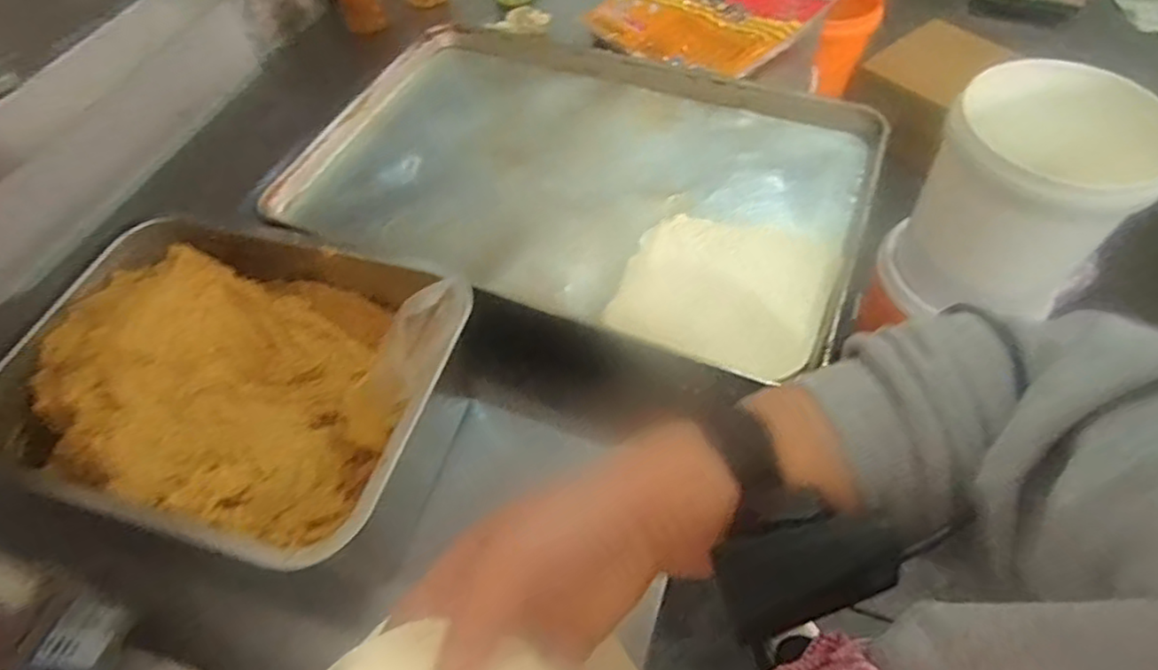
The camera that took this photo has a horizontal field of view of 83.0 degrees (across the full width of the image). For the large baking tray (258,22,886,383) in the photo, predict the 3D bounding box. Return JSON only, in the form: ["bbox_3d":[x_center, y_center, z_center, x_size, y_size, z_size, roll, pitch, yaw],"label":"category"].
[{"bbox_3d":[0.007,-0.198,0.745,0.602,0.030,0.441,20,58,16],"label":"large baking tray"}]

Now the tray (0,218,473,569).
[{"bbox_3d":[-0.278,0.031,0.535,0.350,0.085,0.256,14,57,13],"label":"tray"}]

